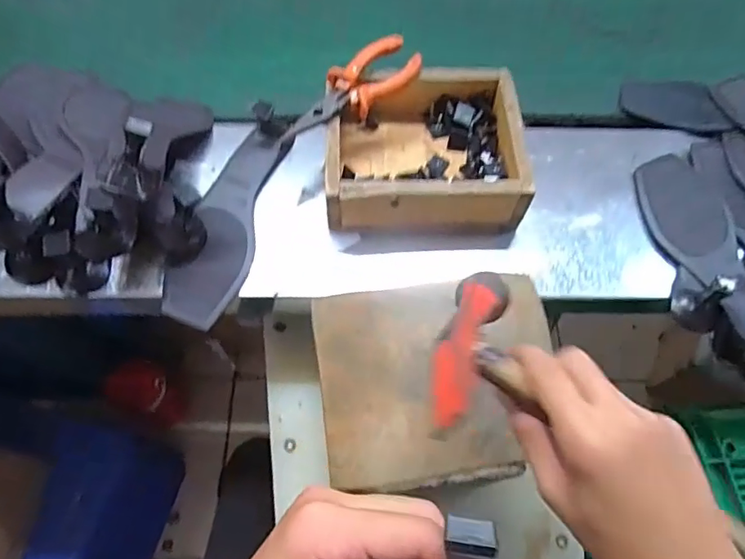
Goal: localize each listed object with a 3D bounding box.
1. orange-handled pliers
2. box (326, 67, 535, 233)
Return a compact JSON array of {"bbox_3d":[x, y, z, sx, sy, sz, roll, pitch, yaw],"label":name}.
[{"bbox_3d":[-0.019,-0.170,0.476,0.053,0.018,0.155,41,70,17],"label":"orange-handled pliers"},{"bbox_3d":[0.051,-0.131,0.504,0.177,0.064,0.181,1,64,-1],"label":"box"}]

